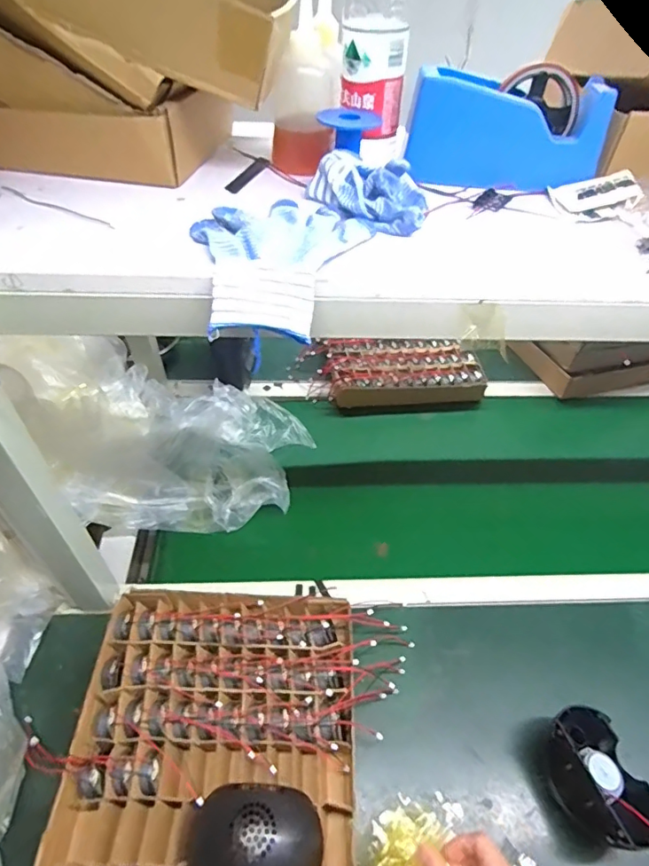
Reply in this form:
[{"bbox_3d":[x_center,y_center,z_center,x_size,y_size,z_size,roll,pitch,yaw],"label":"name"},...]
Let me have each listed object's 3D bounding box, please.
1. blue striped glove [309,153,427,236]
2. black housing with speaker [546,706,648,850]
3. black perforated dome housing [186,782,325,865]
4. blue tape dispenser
[{"bbox_3d":[0.037,-0.220,0.456,0.112,0.043,0.087,8,48,5],"label":"blue striped glove"},{"bbox_3d":[0.303,0.390,0.572,0.094,0.071,0.130,-9,49,-11],"label":"black housing with speaker"},{"bbox_3d":[-0.067,0.394,0.482,0.127,0.075,0.095,4,48,0],"label":"black perforated dome housing"},{"bbox_3d":[0.181,-0.307,0.521,0.196,0.096,0.054,5,48,1],"label":"blue tape dispenser"}]

